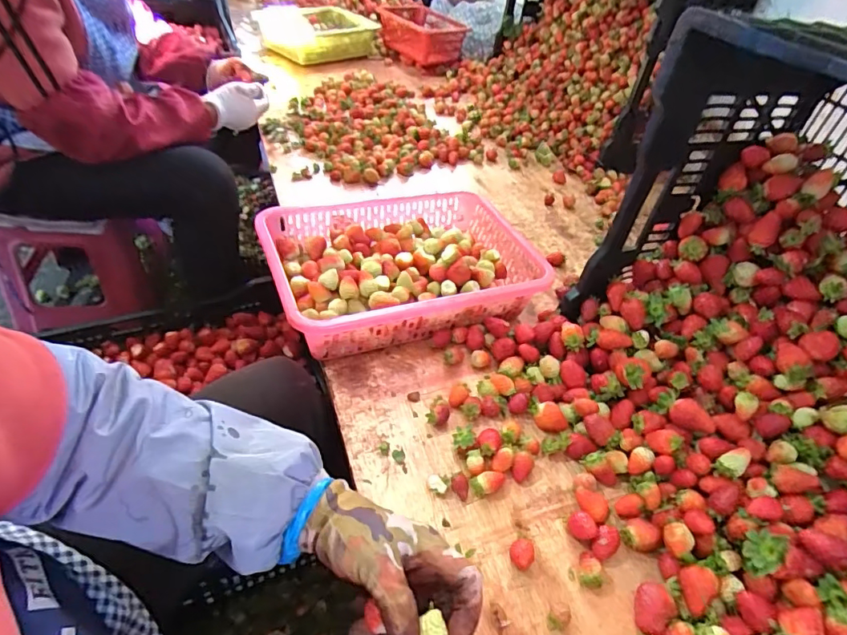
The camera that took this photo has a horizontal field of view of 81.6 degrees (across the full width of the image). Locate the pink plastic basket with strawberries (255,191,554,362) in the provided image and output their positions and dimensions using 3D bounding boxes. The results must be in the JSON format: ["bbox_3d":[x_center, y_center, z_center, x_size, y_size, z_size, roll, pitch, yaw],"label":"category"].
[{"bbox_3d":[-0.027,-0.071,0.689,0.358,0.102,0.252,-12,47,-22],"label":"pink plastic basket with strawberries"}]

